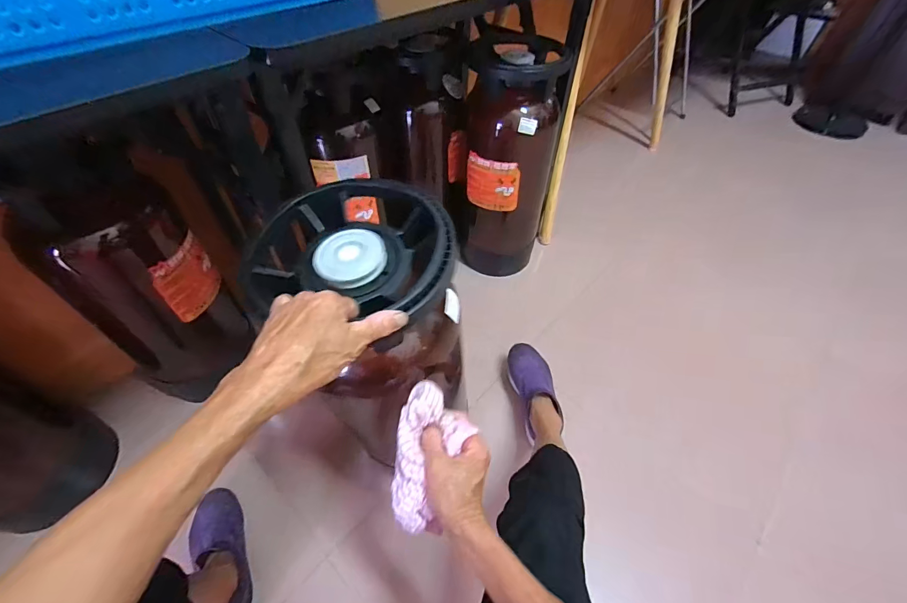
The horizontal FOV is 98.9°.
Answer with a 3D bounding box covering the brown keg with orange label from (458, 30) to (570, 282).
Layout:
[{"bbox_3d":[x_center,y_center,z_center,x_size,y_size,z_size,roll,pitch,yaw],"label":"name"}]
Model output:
[{"bbox_3d":[0.140,-0.351,1.047,0.224,0.548,0.238,10,51,4],"label":"brown keg with orange label"}]

